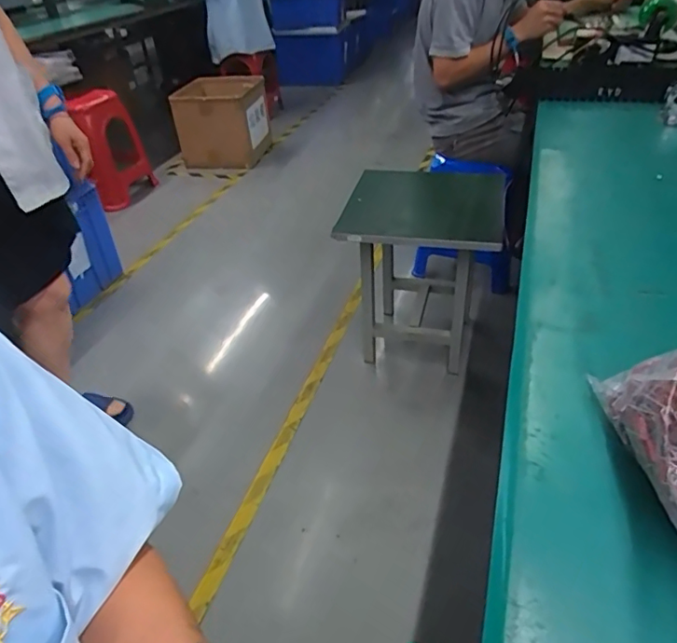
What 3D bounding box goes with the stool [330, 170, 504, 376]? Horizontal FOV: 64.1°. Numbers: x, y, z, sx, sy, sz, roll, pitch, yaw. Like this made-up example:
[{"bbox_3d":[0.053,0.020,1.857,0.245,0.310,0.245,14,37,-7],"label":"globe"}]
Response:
[{"bbox_3d":[0.235,-0.119,1.519,0.382,0.493,0.360,7,38,15],"label":"stool"}]

